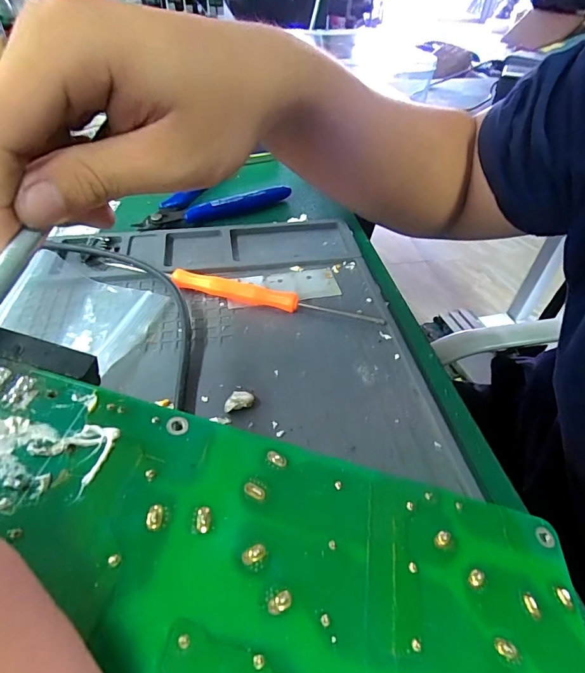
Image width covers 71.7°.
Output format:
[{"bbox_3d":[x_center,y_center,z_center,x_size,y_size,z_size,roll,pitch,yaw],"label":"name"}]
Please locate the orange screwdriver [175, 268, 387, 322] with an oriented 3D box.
[{"bbox_3d":[-0.011,-0.023,0.236,0.123,0.012,0.014,10,45,8],"label":"orange screwdriver"}]

